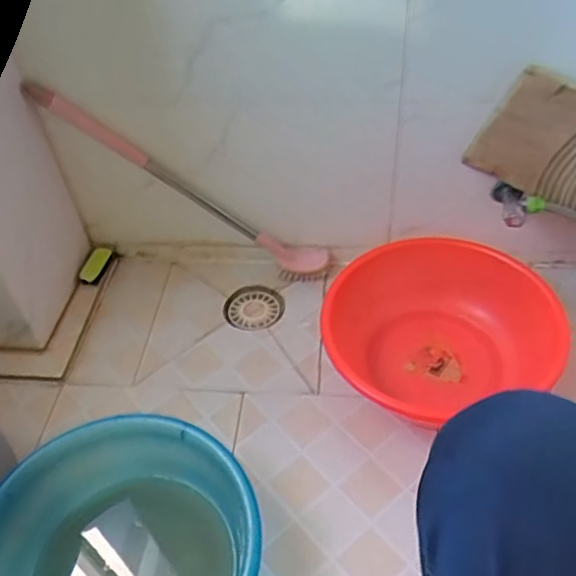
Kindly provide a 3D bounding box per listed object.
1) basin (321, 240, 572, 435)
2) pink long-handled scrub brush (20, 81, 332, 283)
[{"bbox_3d":[0.232,0.076,0.917,0.347,0.152,0.292,-19,48,-13],"label":"basin"},{"bbox_3d":[-0.170,-0.174,1.002,0.572,0.067,0.053,32,46,-17],"label":"pink long-handled scrub brush"}]

